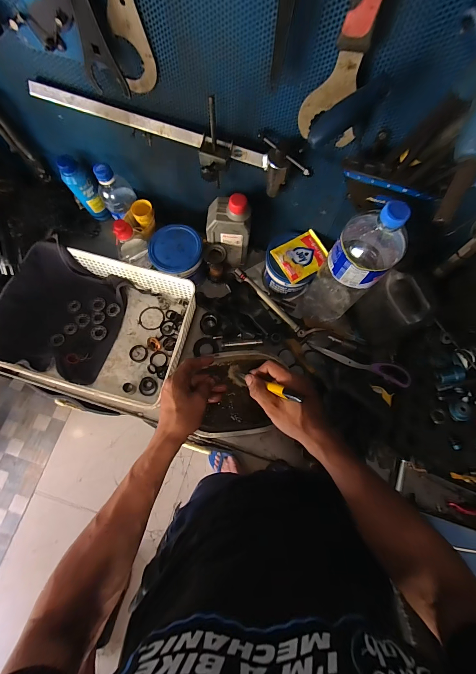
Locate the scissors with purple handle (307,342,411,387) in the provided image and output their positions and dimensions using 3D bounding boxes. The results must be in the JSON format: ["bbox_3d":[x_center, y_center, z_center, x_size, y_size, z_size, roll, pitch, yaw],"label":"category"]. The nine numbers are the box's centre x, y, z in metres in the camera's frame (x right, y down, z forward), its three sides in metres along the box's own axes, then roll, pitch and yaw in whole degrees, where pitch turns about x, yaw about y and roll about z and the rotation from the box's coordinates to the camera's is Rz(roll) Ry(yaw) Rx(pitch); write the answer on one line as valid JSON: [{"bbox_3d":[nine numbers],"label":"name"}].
[{"bbox_3d":[0.232,0.050,0.582,0.192,0.018,0.034,20,73,24],"label":"scissors with purple handle"}]

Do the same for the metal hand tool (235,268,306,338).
[{"bbox_3d":[0.068,-0.074,0.619,0.021,0.018,0.194,-43,79,-12],"label":"metal hand tool"}]

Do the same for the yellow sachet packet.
[{"bbox_3d":[0.123,-0.154,0.569,0.094,0.010,0.078,-29,76,-9],"label":"yellow sachet packet"}]

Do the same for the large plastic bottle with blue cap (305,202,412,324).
[{"bbox_3d":[0.189,-0.111,0.499,0.097,0.297,0.087,-41,79,-12],"label":"large plastic bottle with blue cap"}]

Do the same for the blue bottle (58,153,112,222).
[{"bbox_3d":[-0.313,-0.298,0.610,0.045,0.140,0.040,-37,78,-11],"label":"blue bottle"}]

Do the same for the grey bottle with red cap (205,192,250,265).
[{"bbox_3d":[-0.018,-0.204,0.570,0.078,0.170,0.050,4,74,0],"label":"grey bottle with red cap"}]

